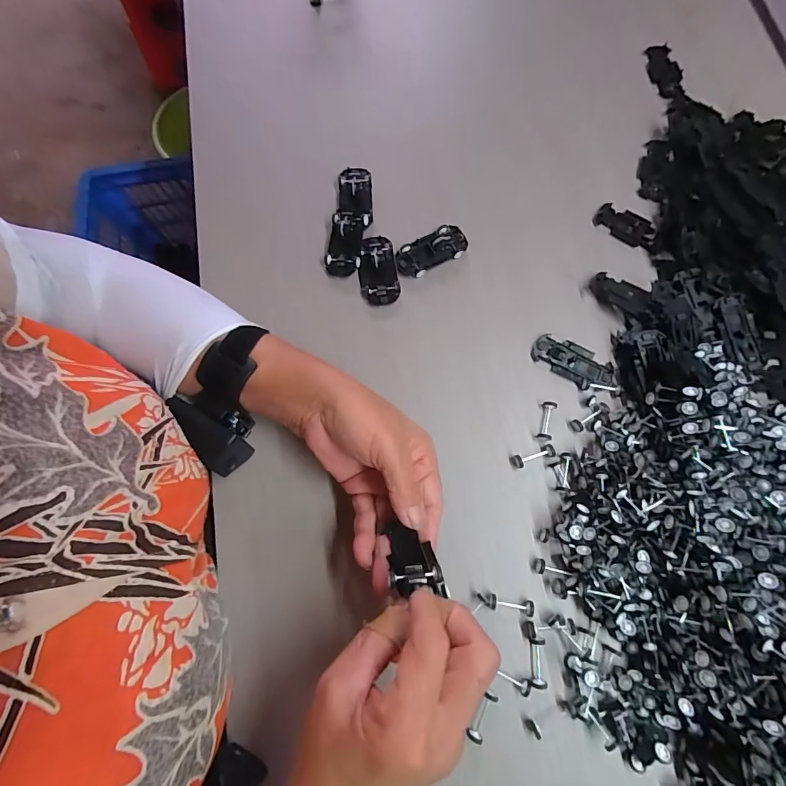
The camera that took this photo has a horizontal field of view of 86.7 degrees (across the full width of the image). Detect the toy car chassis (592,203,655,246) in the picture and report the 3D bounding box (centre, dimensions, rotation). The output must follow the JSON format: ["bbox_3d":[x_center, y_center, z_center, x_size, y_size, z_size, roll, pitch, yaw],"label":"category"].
[{"bbox_3d":[0.211,-0.152,0.379,0.053,0.006,0.030,37,79,7],"label":"toy car chassis"}]

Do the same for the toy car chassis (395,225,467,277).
[{"bbox_3d":[0.034,-0.124,0.365,0.064,0.015,0.029,-28,79,-6],"label":"toy car chassis"}]

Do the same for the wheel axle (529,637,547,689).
[{"bbox_3d":[0.100,0.187,0.290,0.010,0.010,0.031,2,77,0],"label":"wheel axle"}]

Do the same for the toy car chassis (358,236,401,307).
[{"bbox_3d":[-0.014,-0.107,0.362,0.033,0.012,0.064,-9,77,-3],"label":"toy car chassis"}]

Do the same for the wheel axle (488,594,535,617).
[{"bbox_3d":[0.084,0.152,0.298,0.035,0.010,0.010,11,77,2],"label":"wheel axle"}]

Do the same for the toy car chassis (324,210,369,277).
[{"bbox_3d":[-0.041,-0.131,0.363,0.030,0.019,0.053,10,77,2],"label":"toy car chassis"}]

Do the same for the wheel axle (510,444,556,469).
[{"bbox_3d":[0.109,0.050,0.324,0.034,0.008,0.010,-17,78,-4],"label":"wheel axle"}]

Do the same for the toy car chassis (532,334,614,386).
[{"bbox_3d":[0.149,-0.026,0.343,0.066,0.004,0.029,28,79,6],"label":"toy car chassis"}]

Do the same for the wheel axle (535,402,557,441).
[{"bbox_3d":[0.122,0.022,0.330,0.010,0.008,0.031,16,78,3],"label":"wheel axle"}]

